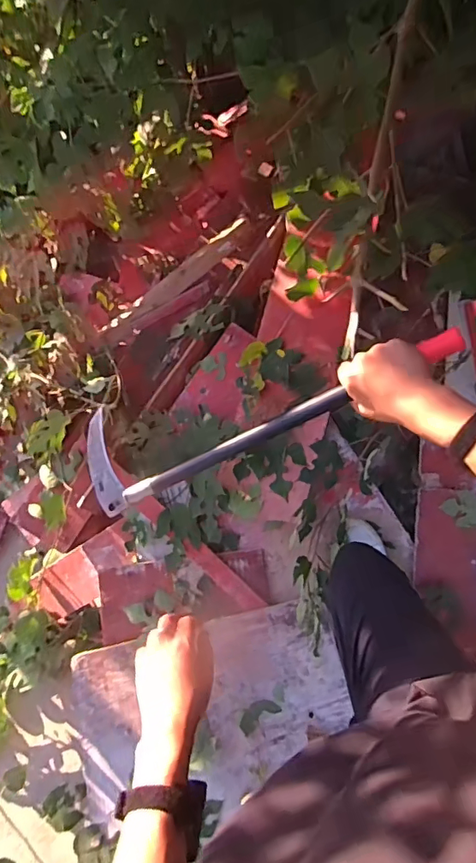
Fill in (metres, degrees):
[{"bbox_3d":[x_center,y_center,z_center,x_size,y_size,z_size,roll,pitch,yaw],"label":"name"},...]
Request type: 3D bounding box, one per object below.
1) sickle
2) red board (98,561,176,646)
[{"bbox_3d":[0.020,-0.029,0.677,0.548,0.049,0.148,-19,58,17],"label":"sickle"},{"bbox_3d":[-0.294,0.487,1.391,0.225,0.016,0.199,-13,86,3],"label":"red board"}]

